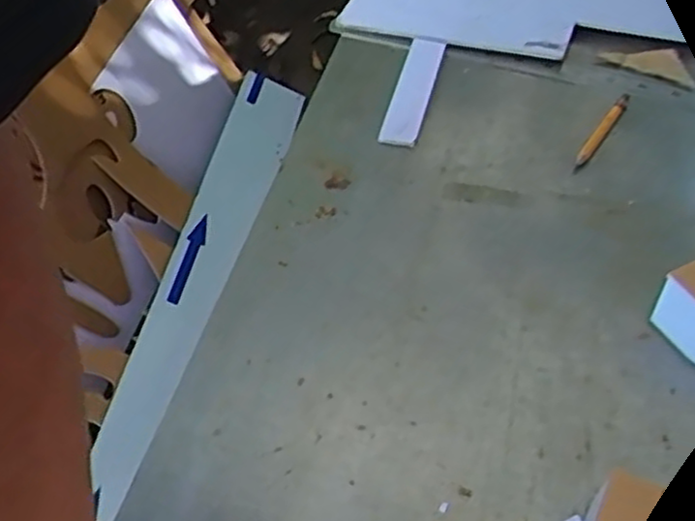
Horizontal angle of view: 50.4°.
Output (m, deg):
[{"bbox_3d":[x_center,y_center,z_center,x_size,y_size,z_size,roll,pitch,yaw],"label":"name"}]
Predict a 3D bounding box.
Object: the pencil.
[{"bbox_3d":[0.188,-0.095,0.546,0.010,0.008,0.093,27,56,23],"label":"pencil"}]

